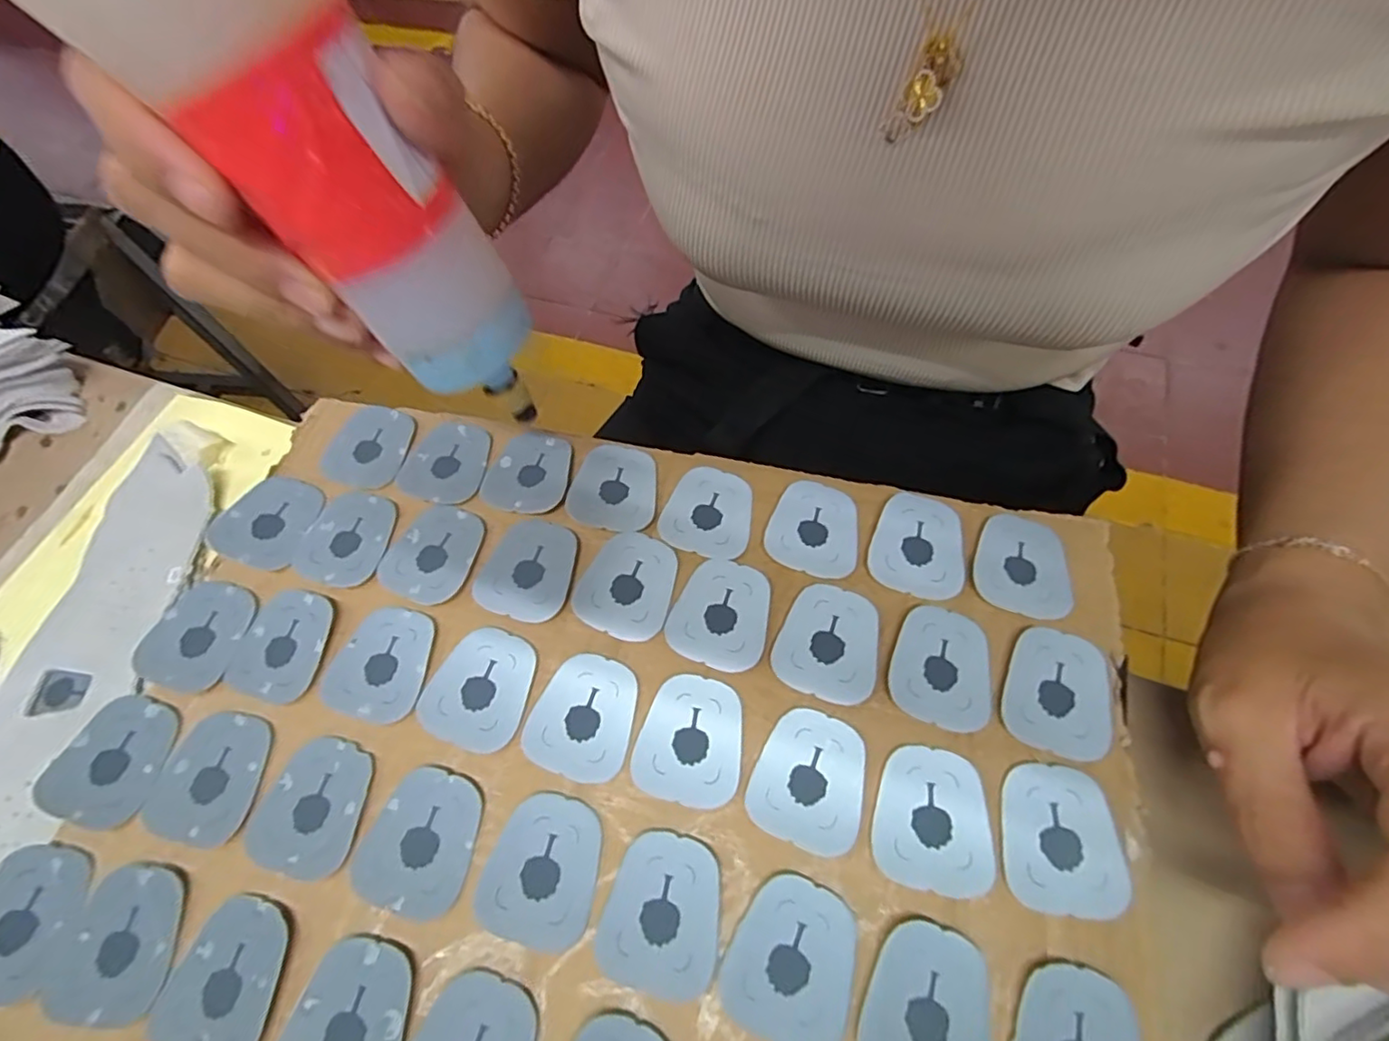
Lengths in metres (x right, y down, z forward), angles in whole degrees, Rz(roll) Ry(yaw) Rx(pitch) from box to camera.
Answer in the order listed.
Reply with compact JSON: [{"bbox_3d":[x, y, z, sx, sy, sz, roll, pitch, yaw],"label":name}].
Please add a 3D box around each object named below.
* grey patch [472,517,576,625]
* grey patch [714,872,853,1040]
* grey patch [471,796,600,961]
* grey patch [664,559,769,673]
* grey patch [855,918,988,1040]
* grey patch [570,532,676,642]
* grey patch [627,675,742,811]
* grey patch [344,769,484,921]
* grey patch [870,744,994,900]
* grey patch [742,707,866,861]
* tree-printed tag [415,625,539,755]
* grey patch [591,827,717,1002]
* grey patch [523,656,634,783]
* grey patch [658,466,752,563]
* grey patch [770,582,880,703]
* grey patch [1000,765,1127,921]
[{"bbox_3d":[-0.062,0.017,0.219,0.033,0.004,0.038,15,65,11],"label":"grey patch"},{"bbox_3d":[0.027,0.121,0.162,0.033,0.004,0.038,22,67,14],"label":"grey patch"},{"bbox_3d":[-0.045,0.104,0.177,0.032,0.004,0.038,18,65,4],"label":"grey patch"},{"bbox_3d":[0.010,0.032,0.208,0.033,0.004,0.037,18,66,12],"label":"grey patch"},{"bbox_3d":[0.061,0.129,0.155,0.031,0.004,0.039,15,65,11],"label":"grey patch"},{"bbox_3d":[-0.024,0.023,0.216,0.033,0.004,0.038,17,66,12],"label":"grey patch"},{"bbox_3d":[-0.001,0.070,0.190,0.033,0.004,0.038,13,65,10],"label":"grey patch"},{"bbox_3d":[-0.084,0.097,0.180,0.033,0.004,0.039,11,65,9],"label":"grey patch"},{"bbox_3d":[0.071,0.088,0.175,0.032,0.004,0.038,10,64,9],"label":"grey patch"},{"bbox_3d":[0.036,0.079,0.182,0.033,0.004,0.038,20,66,14],"label":"grey patch"},{"bbox_3d":[-0.073,0.056,0.200,0.033,0.004,0.038,15,65,11],"label":"tree-printed tag"},{"bbox_3d":[-0.009,0.112,0.169,0.033,0.004,0.039,15,65,11],"label":"grey patch"},{"bbox_3d":[-0.036,0.064,0.196,0.032,0.004,0.038,17,66,12],"label":"grey patch"},{"bbox_3d":[0.006,-0.004,0.229,0.033,0.006,0.038,14,65,11],"label":"grey patch"},{"bbox_3d":[0.046,0.040,0.200,0.033,0.004,0.038,21,66,14],"label":"grey patch"},{"bbox_3d":[0.107,0.092,0.172,0.033,0.004,0.038,5,64,6],"label":"grey patch"}]

